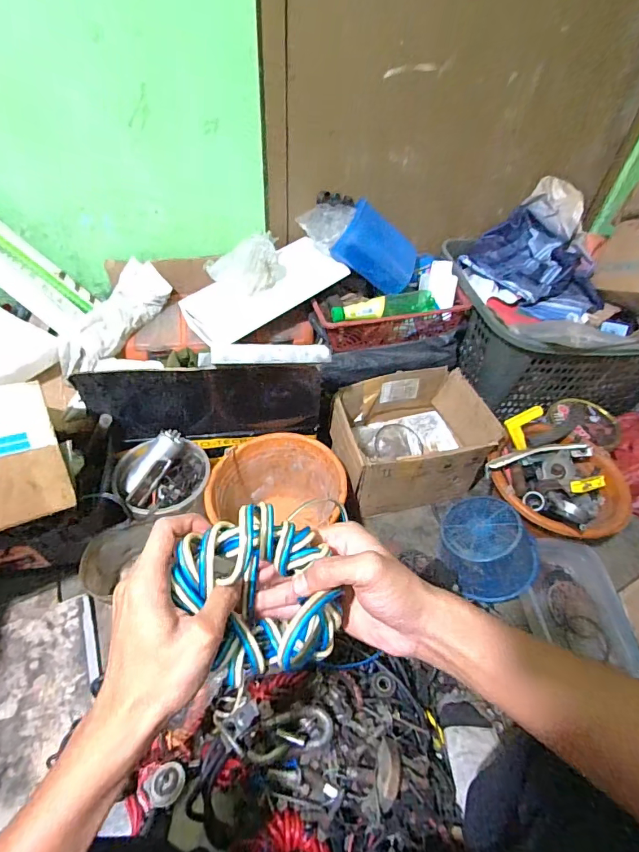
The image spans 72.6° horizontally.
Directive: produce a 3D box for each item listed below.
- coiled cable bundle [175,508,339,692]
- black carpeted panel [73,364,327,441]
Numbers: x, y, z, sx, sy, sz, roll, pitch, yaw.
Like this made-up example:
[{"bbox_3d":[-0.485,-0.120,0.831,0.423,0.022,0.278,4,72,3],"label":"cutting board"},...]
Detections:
[{"bbox_3d":[-0.042,0.115,0.305,0.102,0.089,0.092,-13,52,-15],"label":"coiled cable bundle"},{"bbox_3d":[-0.204,-0.040,0.813,0.414,0.180,0.038,-2,50,-5],"label":"black carpeted panel"}]

